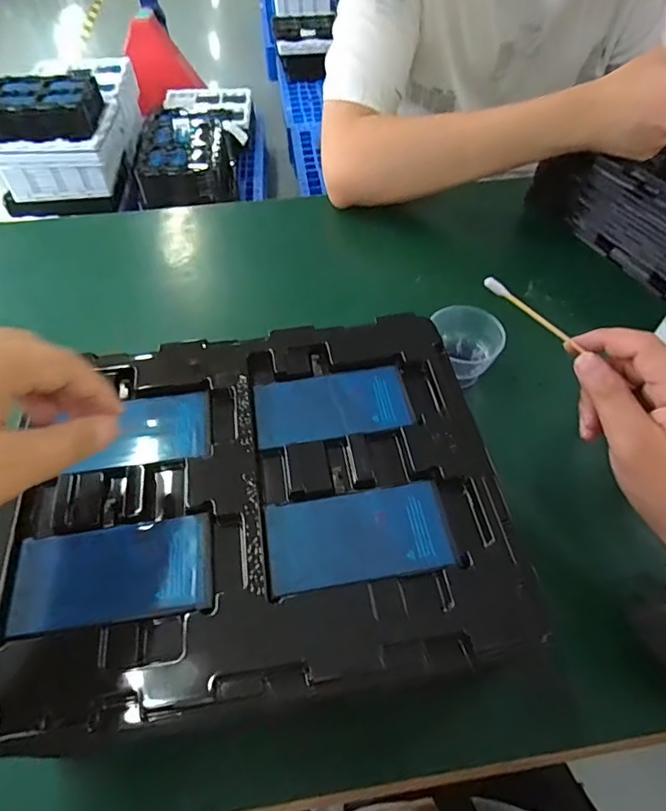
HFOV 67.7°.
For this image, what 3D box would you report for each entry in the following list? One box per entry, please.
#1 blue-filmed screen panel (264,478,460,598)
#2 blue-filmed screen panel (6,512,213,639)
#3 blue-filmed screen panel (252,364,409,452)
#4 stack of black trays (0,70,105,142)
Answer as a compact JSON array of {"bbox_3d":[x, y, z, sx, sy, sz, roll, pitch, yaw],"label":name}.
[{"bbox_3d":[0.014,0.069,0.265,0.095,0.004,0.050,-8,56,-5],"label":"blue-filmed screen panel"},{"bbox_3d":[-0.111,0.084,0.252,0.096,0.004,0.049,-8,56,-6],"label":"blue-filmed screen panel"},{"bbox_3d":[-0.001,-0.001,0.315,0.095,0.005,0.050,-8,56,-5],"label":"blue-filmed screen panel"},{"bbox_3d":[-0.783,-0.815,1.357,0.267,0.091,0.206,-3,55,-2],"label":"stack of black trays"}]

